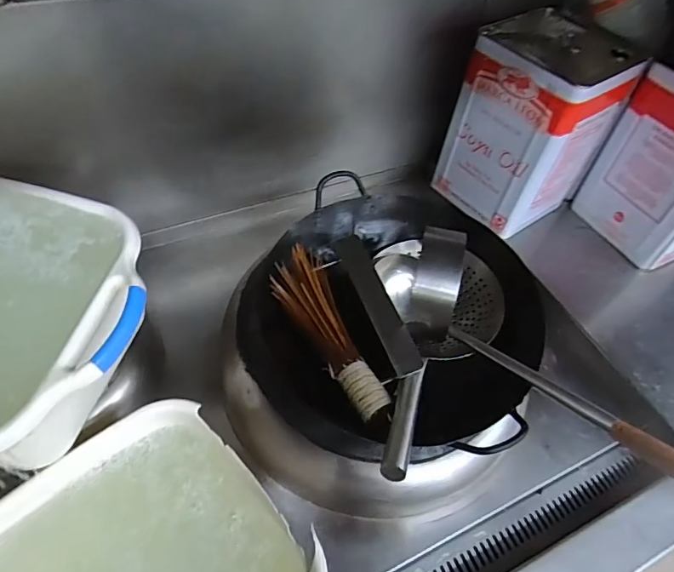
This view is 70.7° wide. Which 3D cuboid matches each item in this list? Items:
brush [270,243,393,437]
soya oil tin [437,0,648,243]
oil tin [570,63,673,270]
[{"bbox_3d":[-0.018,0.076,0.704,0.098,0.068,0.299,-17,54,-16],"label":"brush"},{"bbox_3d":[0.405,-0.339,1.002,0.281,0.330,0.254,-36,62,-28],"label":"soya oil tin"},{"bbox_3d":[0.712,-0.247,0.972,0.228,0.320,0.228,-19,55,-18],"label":"oil tin"}]

